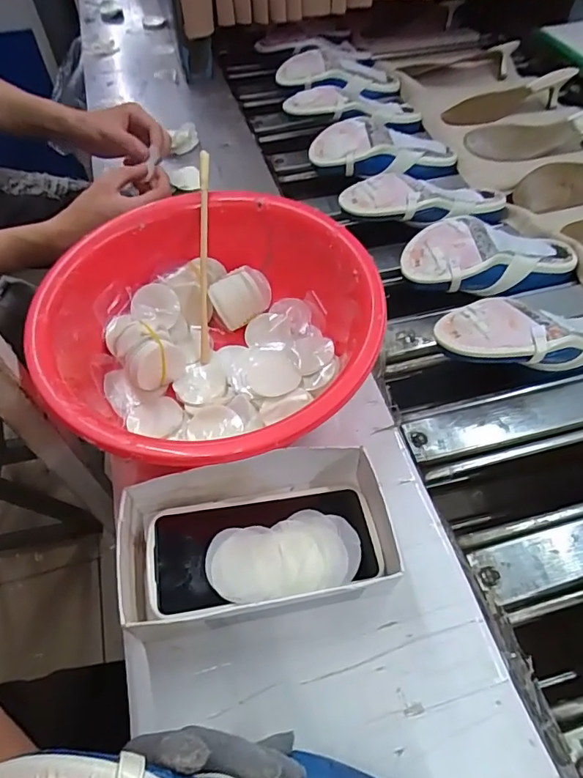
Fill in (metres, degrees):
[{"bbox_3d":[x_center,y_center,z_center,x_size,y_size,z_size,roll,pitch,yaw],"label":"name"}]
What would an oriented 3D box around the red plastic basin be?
[{"bbox_3d":[-0.067,-0.048,0.436,0.269,0.092,0.274,-1,56,1],"label":"red plastic basin"}]

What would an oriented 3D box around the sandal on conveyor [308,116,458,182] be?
[{"bbox_3d":[0.139,-0.346,0.729,0.222,0.064,0.098,-1,56,1],"label":"sandal on conveyor"}]

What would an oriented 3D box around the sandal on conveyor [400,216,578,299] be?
[{"bbox_3d":[0.239,-0.159,0.588,0.229,0.052,0.089,-5,55,-18],"label":"sandal on conveyor"}]

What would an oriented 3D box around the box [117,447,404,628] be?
[{"bbox_3d":[-0.023,0.110,0.368,0.194,0.053,0.106,-9,56,-4],"label":"box"}]

